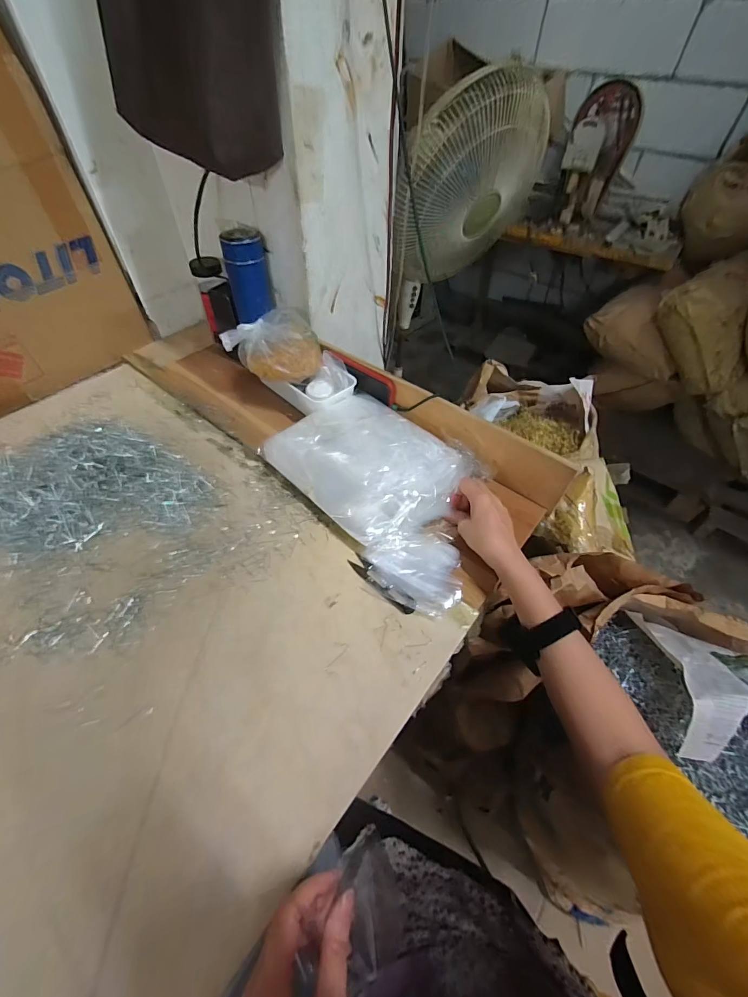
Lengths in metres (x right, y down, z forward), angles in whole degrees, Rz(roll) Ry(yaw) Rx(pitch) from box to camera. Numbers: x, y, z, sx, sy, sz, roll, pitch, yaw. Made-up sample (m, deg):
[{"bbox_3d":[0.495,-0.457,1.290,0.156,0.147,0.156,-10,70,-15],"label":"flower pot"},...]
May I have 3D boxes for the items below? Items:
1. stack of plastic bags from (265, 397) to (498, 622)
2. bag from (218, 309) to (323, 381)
[{"bbox_3d":[0.022,-0.029,0.531,0.328,0.062,0.216,38,59,24],"label":"stack of plastic bags"},{"bbox_3d":[-0.162,-0.241,0.615,0.142,0.069,0.114,-16,54,-14],"label":"bag"}]

